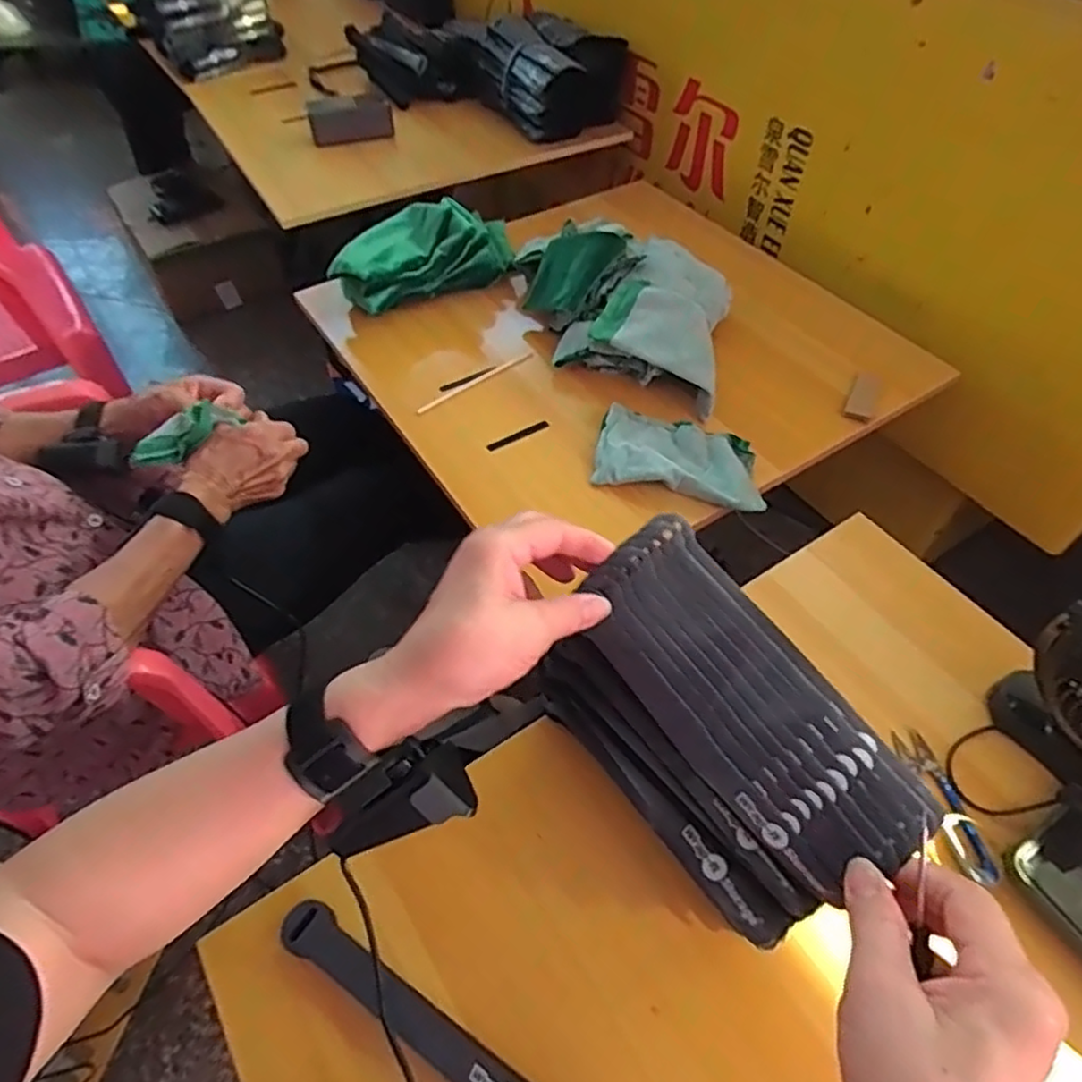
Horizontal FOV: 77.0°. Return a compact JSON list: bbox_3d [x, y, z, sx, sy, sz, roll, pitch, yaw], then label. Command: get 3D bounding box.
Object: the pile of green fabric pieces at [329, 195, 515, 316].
[{"bbox_3d":[-0.146,-0.377,0.873,0.248,0.080,0.116,-31,58,-22],"label":"pile of green fabric pieces"}]

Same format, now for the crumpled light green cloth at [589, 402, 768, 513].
[{"bbox_3d":[0.142,-0.086,0.690,0.168,0.021,0.097,14,53,10],"label":"crumpled light green cloth"}]

